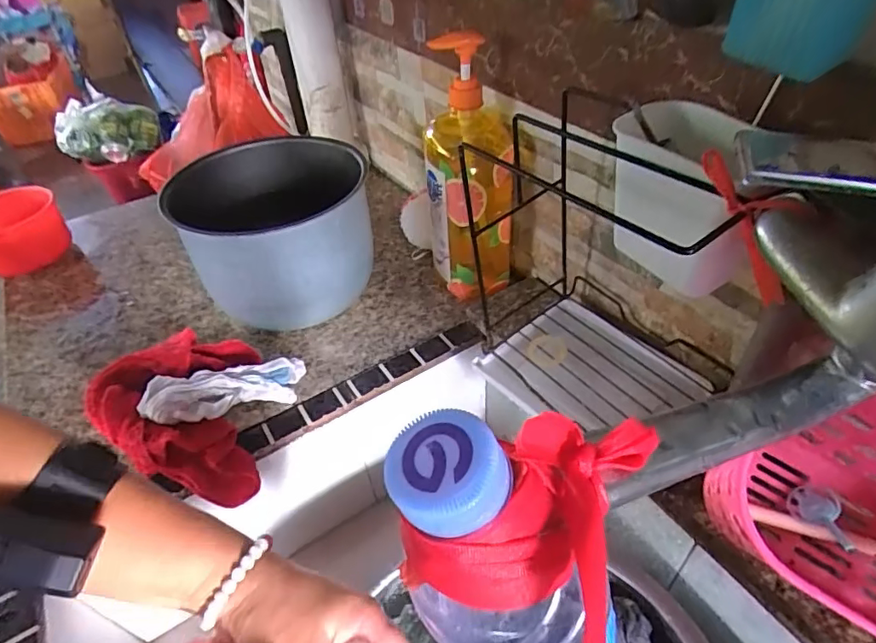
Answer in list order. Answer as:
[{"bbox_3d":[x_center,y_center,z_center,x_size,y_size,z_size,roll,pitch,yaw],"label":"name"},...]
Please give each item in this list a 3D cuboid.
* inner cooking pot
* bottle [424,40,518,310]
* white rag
[{"bbox_3d":[-0.210,-0.101,0.666,0.248,0.169,0.223,-6,43,-1],"label":"inner cooking pot"},{"bbox_3d":[0.037,-0.159,0.608,0.098,0.298,0.084,-1,43,5],"label":"bottle"},{"bbox_3d":[-0.223,0.074,0.565,0.157,0.052,0.045,-17,44,-13],"label":"white rag"}]

